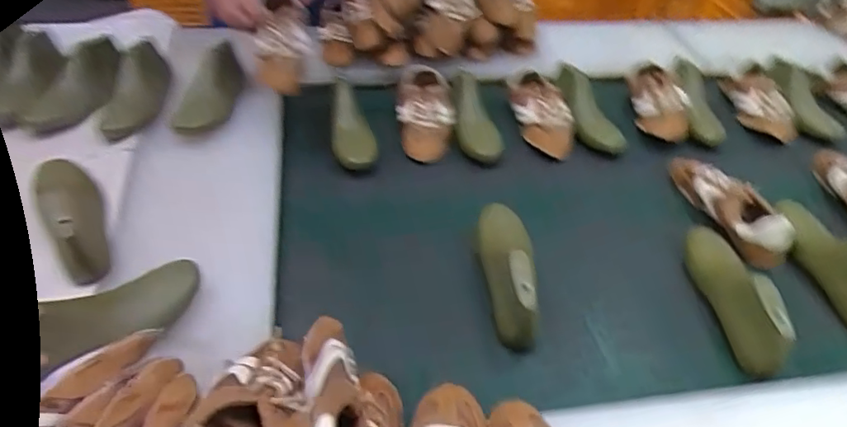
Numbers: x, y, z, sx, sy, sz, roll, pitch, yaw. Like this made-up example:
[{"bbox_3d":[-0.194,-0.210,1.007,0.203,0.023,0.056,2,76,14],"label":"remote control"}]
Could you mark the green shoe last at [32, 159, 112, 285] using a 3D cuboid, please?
[{"bbox_3d":[-0.489,-0.012,0.803,0.065,0.088,0.240,-21,47,-25],"label":"green shoe last"}]

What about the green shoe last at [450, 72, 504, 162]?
[{"bbox_3d":[0.104,-0.192,1.163,0.087,0.068,0.244,1,41,-3],"label":"green shoe last"}]

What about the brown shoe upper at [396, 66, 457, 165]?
[{"bbox_3d":[0.005,-0.199,1.148,0.112,0.078,0.258,0,62,-4],"label":"brown shoe upper"}]

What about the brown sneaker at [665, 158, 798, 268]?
[{"bbox_3d":[0.531,-0.023,1.030,0.087,0.083,0.270,-10,43,-15],"label":"brown sneaker"}]

